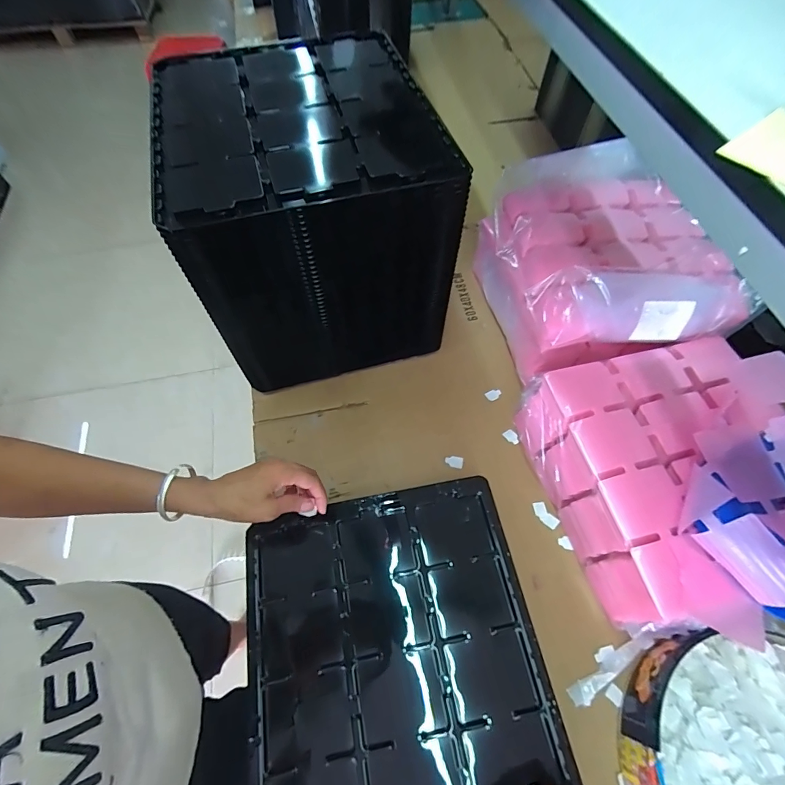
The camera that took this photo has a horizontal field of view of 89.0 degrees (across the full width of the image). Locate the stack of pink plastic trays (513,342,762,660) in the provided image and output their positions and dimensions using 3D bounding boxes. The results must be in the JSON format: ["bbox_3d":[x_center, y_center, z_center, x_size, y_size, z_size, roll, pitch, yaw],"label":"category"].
[{"bbox_3d":[0.369,0.126,0.561,0.275,0.141,0.349,-11,62,-6],"label":"stack of pink plastic trays"}]

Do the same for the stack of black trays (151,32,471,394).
[{"bbox_3d":[-0.119,-0.255,0.647,0.339,0.363,0.385,-14,63,-7],"label":"stack of black trays"}]

